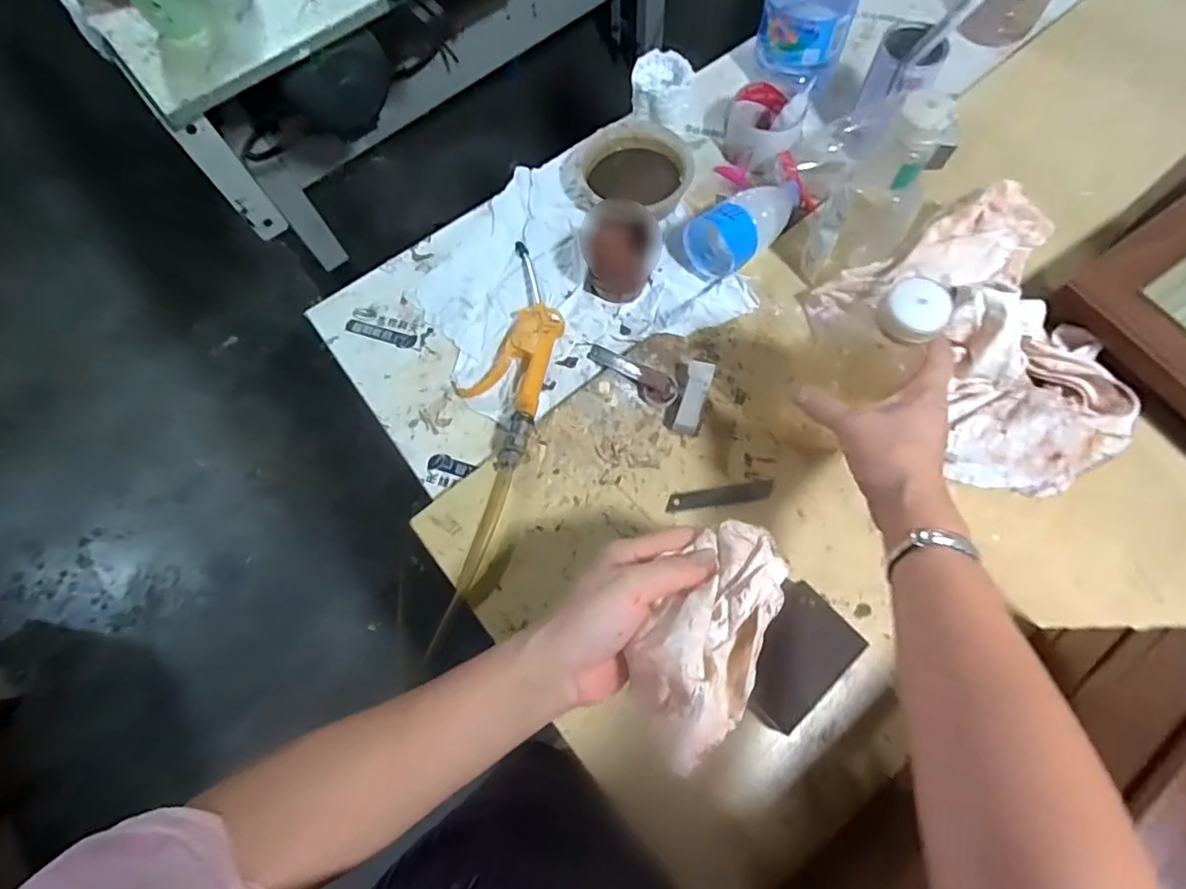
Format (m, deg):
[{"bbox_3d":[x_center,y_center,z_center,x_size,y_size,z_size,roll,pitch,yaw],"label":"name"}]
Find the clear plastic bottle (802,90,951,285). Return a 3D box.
[{"bbox_3d":[0.249,-0.211,0.510,0.072,0.203,0.068,37,76,14],"label":"clear plastic bottle"}]

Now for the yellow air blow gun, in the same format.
[{"bbox_3d":[-0.078,-0.102,0.580,0.089,0.028,0.249,15,72,8],"label":"yellow air blow gun"}]

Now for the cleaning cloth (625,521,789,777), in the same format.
[{"bbox_3d":[0.070,0.109,0.335,0.069,0.053,0.136,30,57,12],"label":"cleaning cloth"}]

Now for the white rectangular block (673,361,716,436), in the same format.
[{"bbox_3d":[0.095,-0.042,0.549,0.022,0.027,0.073,17,72,8],"label":"white rectangular block"}]

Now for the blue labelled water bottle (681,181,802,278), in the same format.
[{"bbox_3d":[0.165,-0.240,0.598,0.147,0.065,0.068,-39,73,-11],"label":"blue labelled water bottle"}]

